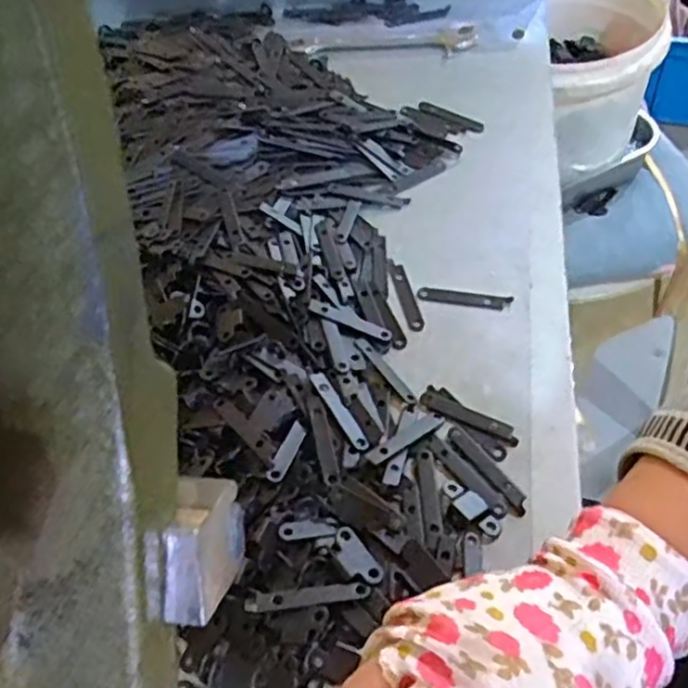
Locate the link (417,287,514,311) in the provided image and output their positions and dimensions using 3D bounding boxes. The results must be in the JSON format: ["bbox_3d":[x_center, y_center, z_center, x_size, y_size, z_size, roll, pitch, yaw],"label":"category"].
[{"bbox_3d":[0.070,-0.027,0.410,0.053,0.005,0.009,8,58,15],"label":"link"}]

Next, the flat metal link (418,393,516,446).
[{"bbox_3d":[0.064,0.036,0.361,0.053,0.004,0.010,24,63,23],"label":"flat metal link"}]

